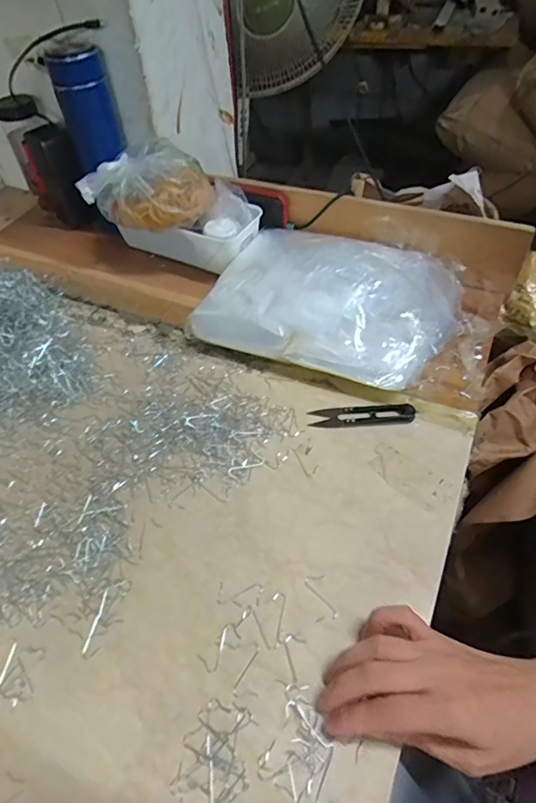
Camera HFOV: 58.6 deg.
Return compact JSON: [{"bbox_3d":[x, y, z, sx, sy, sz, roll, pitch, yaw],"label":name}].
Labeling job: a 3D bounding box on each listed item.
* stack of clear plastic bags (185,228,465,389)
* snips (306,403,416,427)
[{"bbox_3d":[0.071,-0.118,0.550,0.272,0.070,0.191,17,54,16],"label":"stack of clear plastic bags"},{"bbox_3d":[0.095,0.014,0.484,0.103,0.009,0.023,0,51,3],"label":"snips"}]

